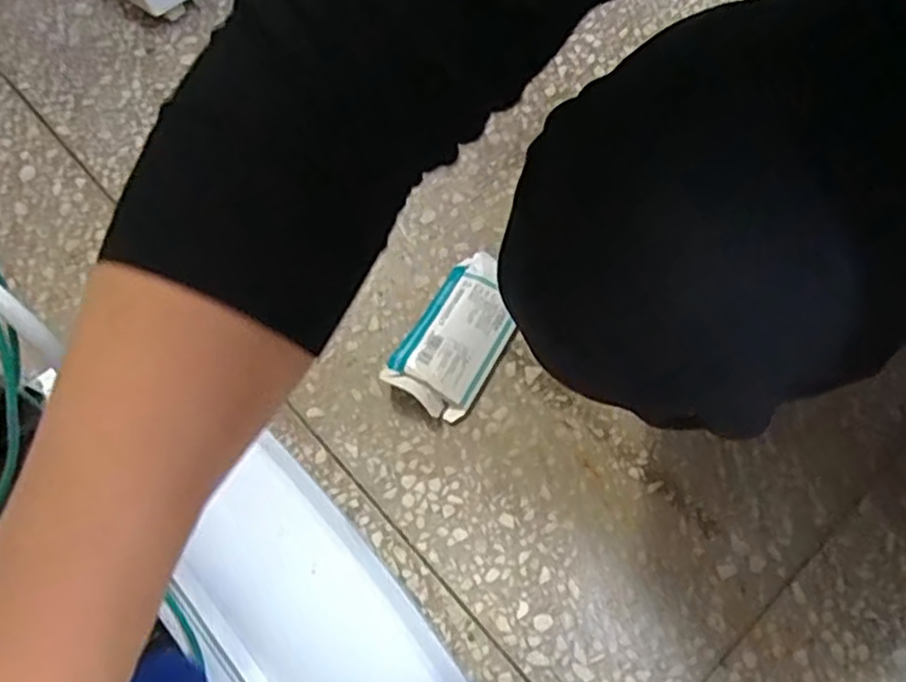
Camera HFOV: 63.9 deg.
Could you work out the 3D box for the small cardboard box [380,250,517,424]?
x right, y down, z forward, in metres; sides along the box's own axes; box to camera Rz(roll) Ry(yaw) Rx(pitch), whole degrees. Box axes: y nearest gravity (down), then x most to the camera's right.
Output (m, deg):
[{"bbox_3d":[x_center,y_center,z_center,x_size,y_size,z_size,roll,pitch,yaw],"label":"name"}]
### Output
[{"bbox_3d":[0.007,-0.008,0.621,0.072,0.027,0.143,29,72,12],"label":"small cardboard box"}]

